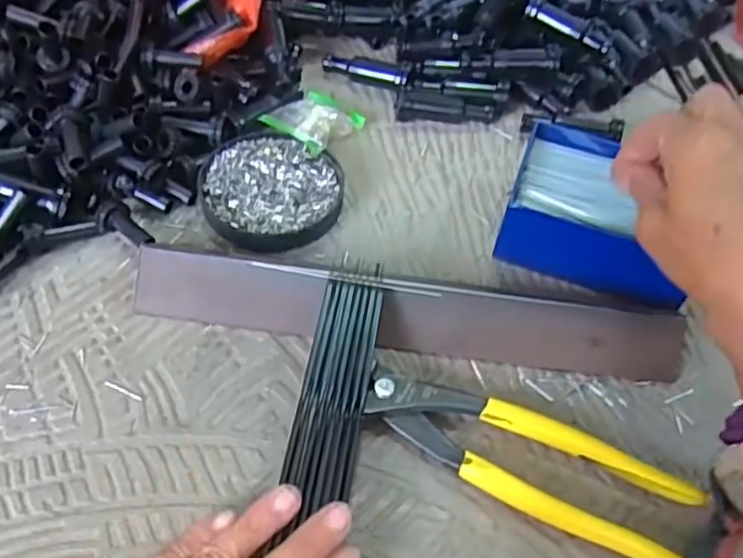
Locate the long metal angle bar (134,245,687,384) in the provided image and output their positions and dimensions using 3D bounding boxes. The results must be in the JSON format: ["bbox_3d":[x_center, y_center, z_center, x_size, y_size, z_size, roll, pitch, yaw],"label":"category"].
[{"bbox_3d":[0.019,0.018,0.347,0.280,0.029,0.028,7,53,1],"label":"long metal angle bar"}]

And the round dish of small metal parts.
[{"bbox_3d":[-0.060,-0.053,0.403,0.081,0.017,0.084,2,54,-3],"label":"round dish of small metal parts"}]

